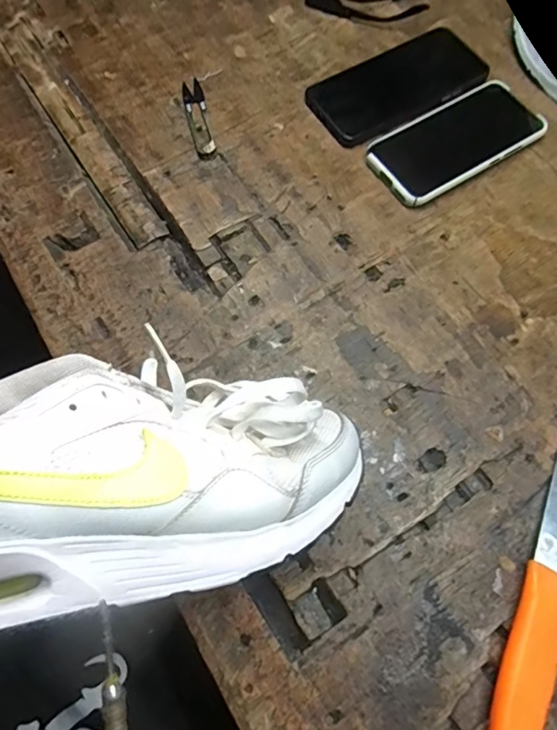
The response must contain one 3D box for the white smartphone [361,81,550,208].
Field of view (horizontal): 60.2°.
[{"bbox_3d":[0.163,-0.205,0.443,0.163,0.012,0.077,-30,70,-11],"label":"white smartphone"}]

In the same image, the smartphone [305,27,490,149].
[{"bbox_3d":[0.118,-0.269,0.464,0.168,0.016,0.086,-29,70,-10],"label":"smartphone"}]

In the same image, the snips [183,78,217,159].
[{"bbox_3d":[-0.076,-0.235,0.458,0.020,0.005,0.100,-14,68,-4],"label":"snips"}]

